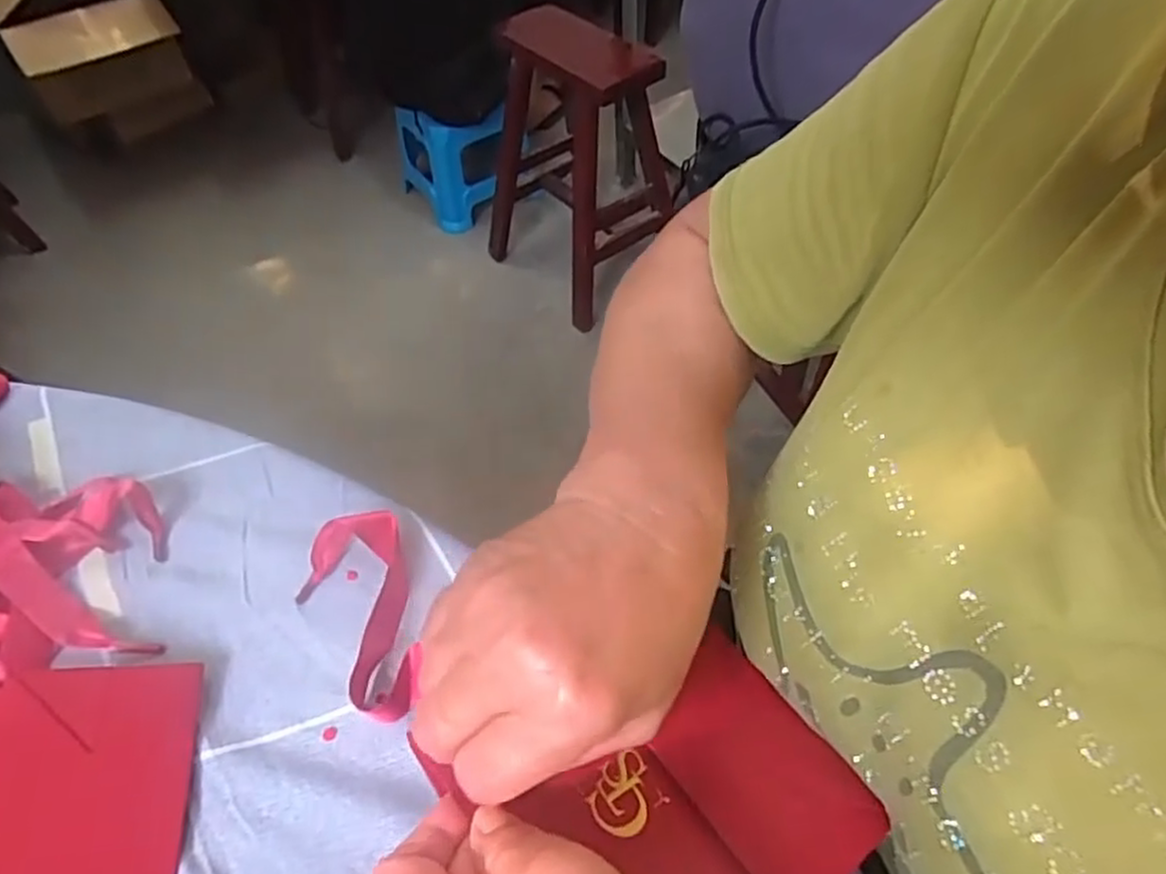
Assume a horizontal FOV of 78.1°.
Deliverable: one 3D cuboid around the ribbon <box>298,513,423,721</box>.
[{"bbox_3d":[-0.103,0.082,0.325,0.048,0.023,0.096,-15,54,-8],"label":"ribbon"}]

